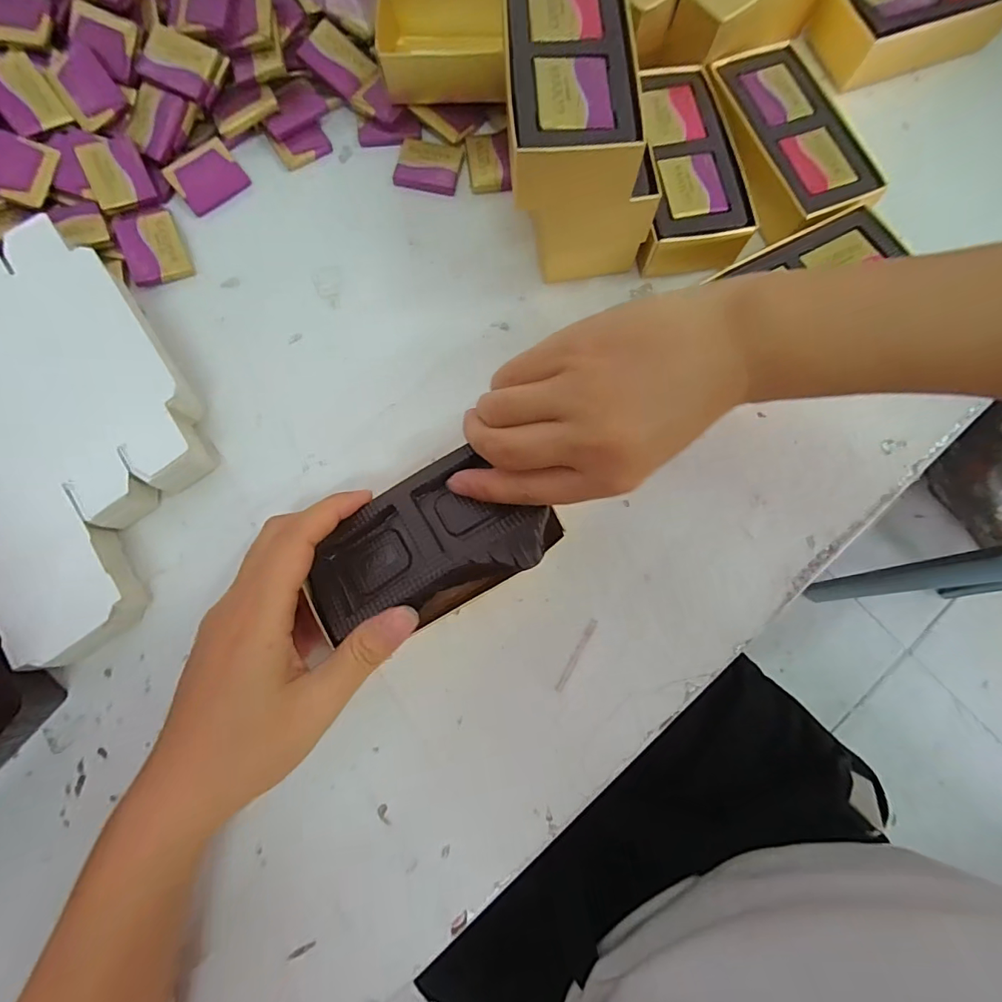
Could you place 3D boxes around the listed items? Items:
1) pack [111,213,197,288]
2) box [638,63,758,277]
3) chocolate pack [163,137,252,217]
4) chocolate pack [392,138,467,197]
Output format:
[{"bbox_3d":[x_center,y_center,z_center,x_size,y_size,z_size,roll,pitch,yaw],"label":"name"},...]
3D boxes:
[{"bbox_3d":[-0.203,-0.148,0.288,0.031,0.010,0.041,-24,80,-6],"label":"pack"},{"bbox_3d":[0.102,-0.193,0.285,0.061,0.023,0.123,-6,78,-3],"label":"box"},{"bbox_3d":[-0.179,-0.197,0.301,0.039,0.004,0.033,-39,97,-8],"label":"chocolate pack"},{"bbox_3d":[-0.044,-0.209,0.306,0.039,0.004,0.034,13,78,1],"label":"chocolate pack"}]

